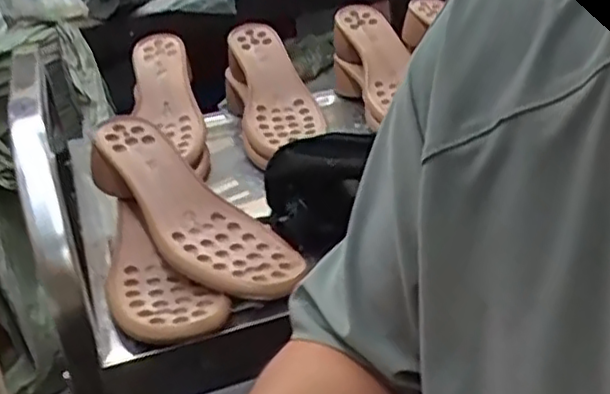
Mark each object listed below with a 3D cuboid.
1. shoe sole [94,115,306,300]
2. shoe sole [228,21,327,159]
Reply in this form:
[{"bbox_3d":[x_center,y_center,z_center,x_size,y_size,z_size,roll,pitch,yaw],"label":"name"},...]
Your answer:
[{"bbox_3d":[-0.097,0.009,0.591,0.096,0.033,0.241,-25,54,-35],"label":"shoe sole"},{"bbox_3d":[-0.040,-0.137,0.842,0.088,0.026,0.236,-8,50,-10],"label":"shoe sole"}]

